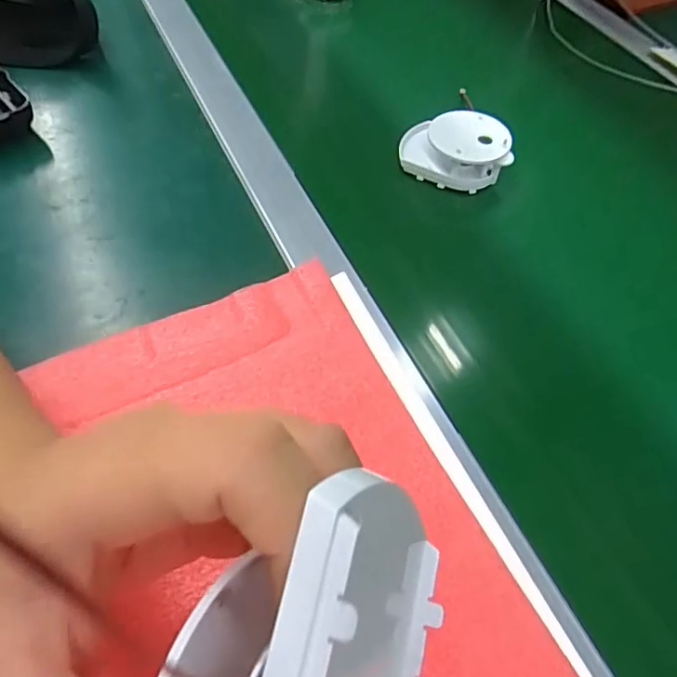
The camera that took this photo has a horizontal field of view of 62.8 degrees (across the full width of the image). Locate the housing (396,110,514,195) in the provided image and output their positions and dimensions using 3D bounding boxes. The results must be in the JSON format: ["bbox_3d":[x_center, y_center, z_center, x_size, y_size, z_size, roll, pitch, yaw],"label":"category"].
[{"bbox_3d":[0.093,-0.152,0.444,0.083,0.034,0.057,7,55,5],"label":"housing"}]

